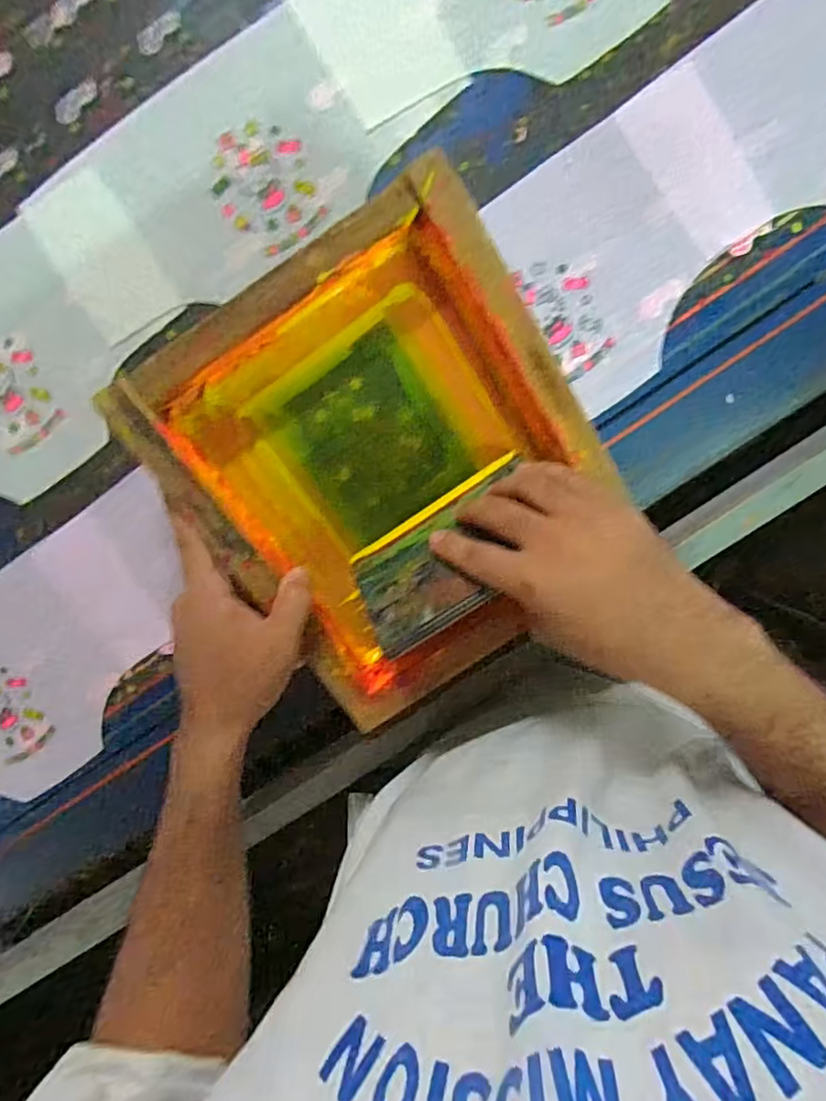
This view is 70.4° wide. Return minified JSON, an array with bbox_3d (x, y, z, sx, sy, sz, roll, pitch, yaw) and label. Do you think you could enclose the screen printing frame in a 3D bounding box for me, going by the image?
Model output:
[{"bbox_3d":[-0.009,-0.052,0.392,0.246,0.074,0.275,-34,96,7],"label":"screen printing frame"}]

